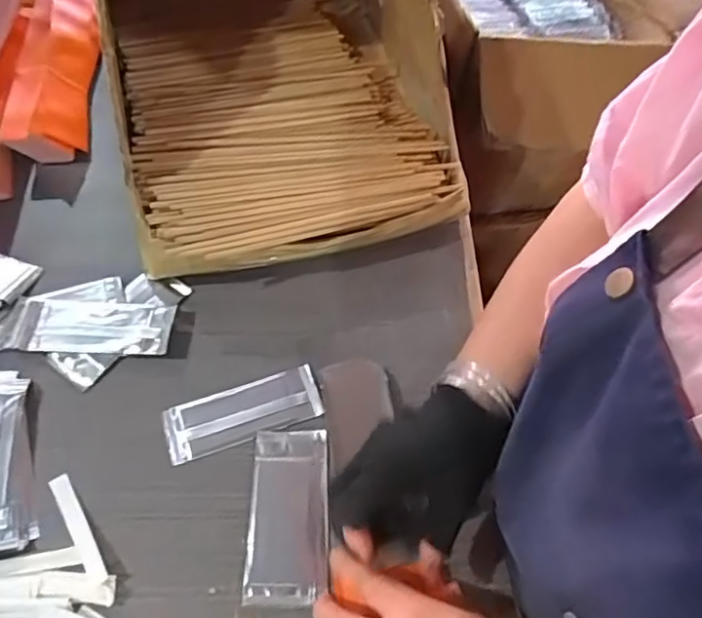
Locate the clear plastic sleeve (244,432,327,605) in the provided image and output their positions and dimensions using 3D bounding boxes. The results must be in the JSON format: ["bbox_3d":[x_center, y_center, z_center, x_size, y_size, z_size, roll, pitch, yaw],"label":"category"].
[{"bbox_3d":[-0.046,0.151,0.434,0.057,0.009,0.124,1,59,-3],"label":"clear plastic sleeve"}]

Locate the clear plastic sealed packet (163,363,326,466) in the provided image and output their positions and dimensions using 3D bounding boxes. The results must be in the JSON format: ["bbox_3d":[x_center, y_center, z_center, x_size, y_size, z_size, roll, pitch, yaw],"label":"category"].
[{"bbox_3d":[-0.088,0.084,0.475,0.125,0.004,0.048,-17,62,-13],"label":"clear plastic sealed packet"}]

